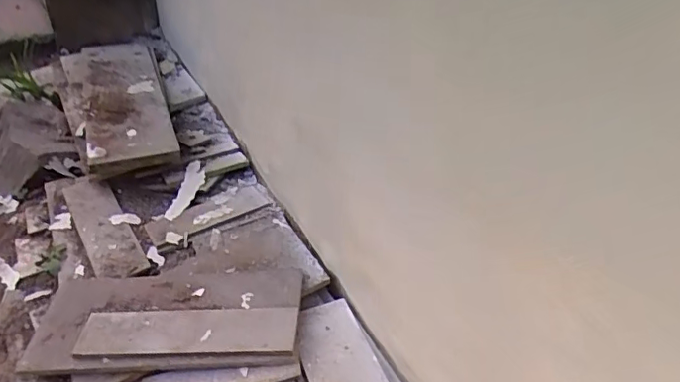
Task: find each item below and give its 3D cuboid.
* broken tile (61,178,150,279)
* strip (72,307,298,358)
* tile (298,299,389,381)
[{"bbox_3d":[-0.391,0.054,0.919,0.073,0.016,0.281,-18,37,-27],"label":"broken tile"},{"bbox_3d":[-0.192,0.177,0.709,0.274,0.014,0.072,-4,35,7],"label":"strip"},{"bbox_3d":[-0.001,0.204,0.682,0.087,0.009,0.194,-16,36,-14],"label":"tile"}]

